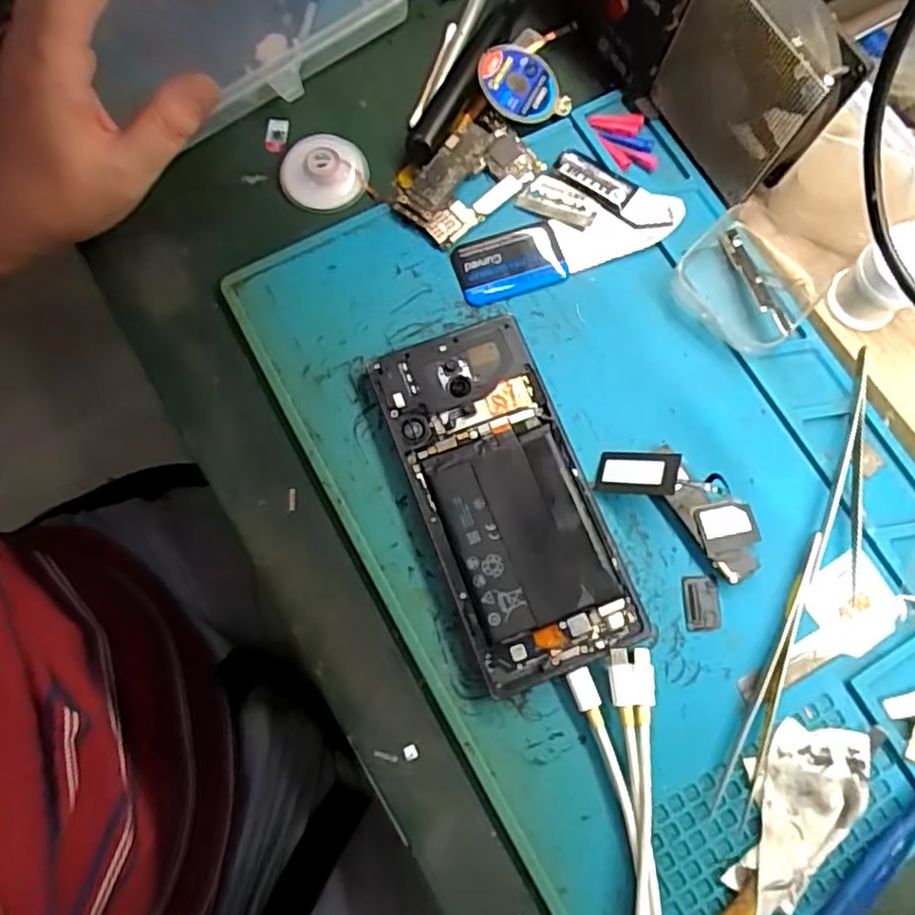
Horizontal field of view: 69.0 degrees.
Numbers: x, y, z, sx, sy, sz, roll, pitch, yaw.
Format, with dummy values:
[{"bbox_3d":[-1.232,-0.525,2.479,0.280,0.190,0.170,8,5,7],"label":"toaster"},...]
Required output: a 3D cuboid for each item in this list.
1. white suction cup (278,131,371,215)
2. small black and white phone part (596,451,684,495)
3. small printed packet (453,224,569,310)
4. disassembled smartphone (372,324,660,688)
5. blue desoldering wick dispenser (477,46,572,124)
[{"bbox_3d":[-0.068,-0.148,0.343,0.040,0.010,0.043,0,76,-1],"label":"white suction cup"},{"bbox_3d":[0.081,0.007,0.303,0.037,0.004,0.020,2,68,39],"label":"small black and white phone part"},{"bbox_3d":[0.026,-0.099,0.335,0.054,0.004,0.033,-18,77,-6],"label":"small printed packet"},{"bbox_3d":[0.021,0.018,0.305,0.073,0.010,0.160,-21,77,-6],"label":"disassembled smartphone"},{"bbox_3d":[0.035,-0.200,0.357,0.040,0.006,0.045,-37,95,-19],"label":"blue desoldering wick dispenser"}]

